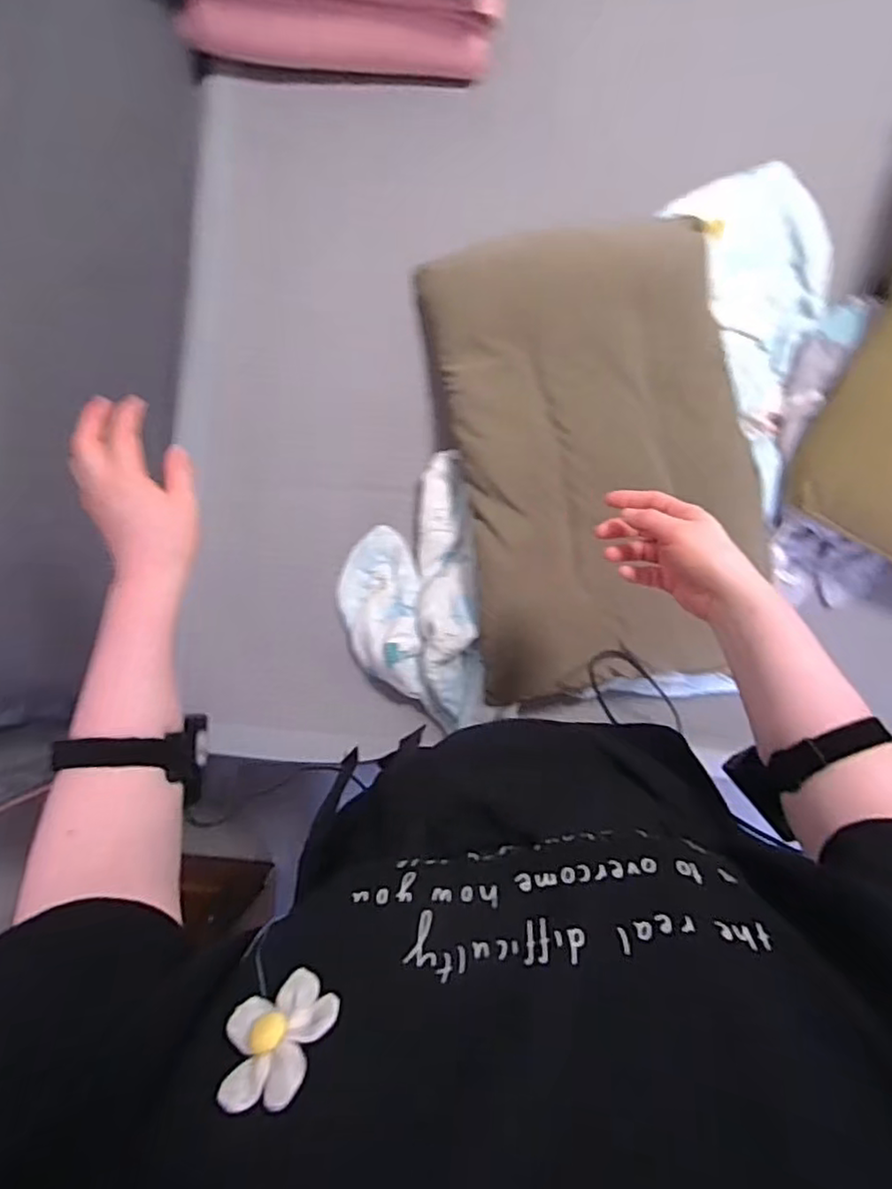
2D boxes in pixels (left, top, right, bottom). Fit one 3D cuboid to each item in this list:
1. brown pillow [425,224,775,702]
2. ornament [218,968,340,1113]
[{"bbox_3d":[0.215,-0.189,0.885,0.411,0.093,0.625,-10,89,2],"label":"brown pillow"},{"bbox_3d":[-0.065,0.166,0.245,0.043,0.049,0.006,-7,118,32],"label":"ornament"}]

